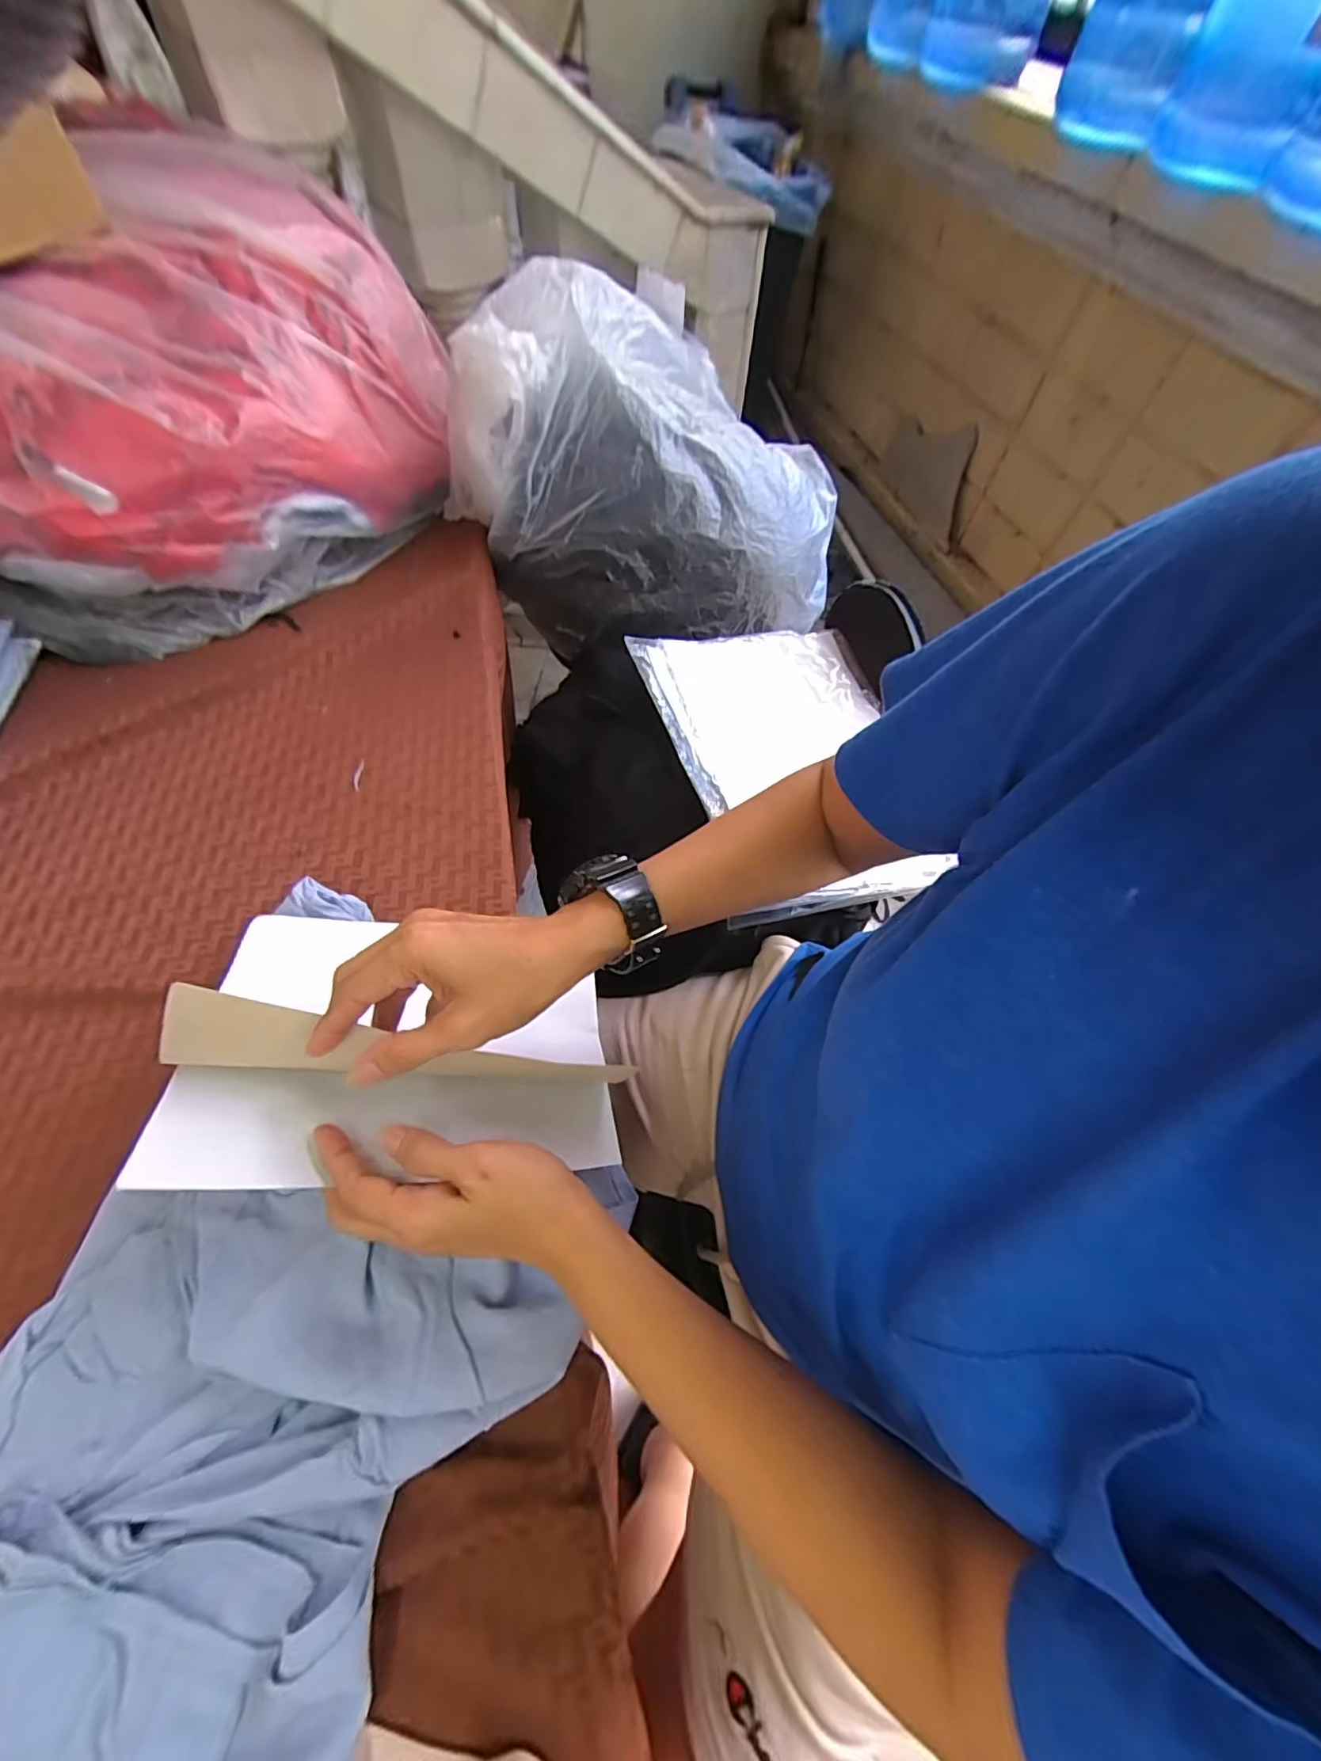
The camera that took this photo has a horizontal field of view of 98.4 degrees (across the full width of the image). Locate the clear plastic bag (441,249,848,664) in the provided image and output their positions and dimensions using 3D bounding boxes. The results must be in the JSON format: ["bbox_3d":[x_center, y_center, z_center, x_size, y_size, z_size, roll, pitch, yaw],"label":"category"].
[{"bbox_3d":[0.038,-0.527,0.726,0.383,0.293,0.501,39,65,17],"label":"clear plastic bag"}]

